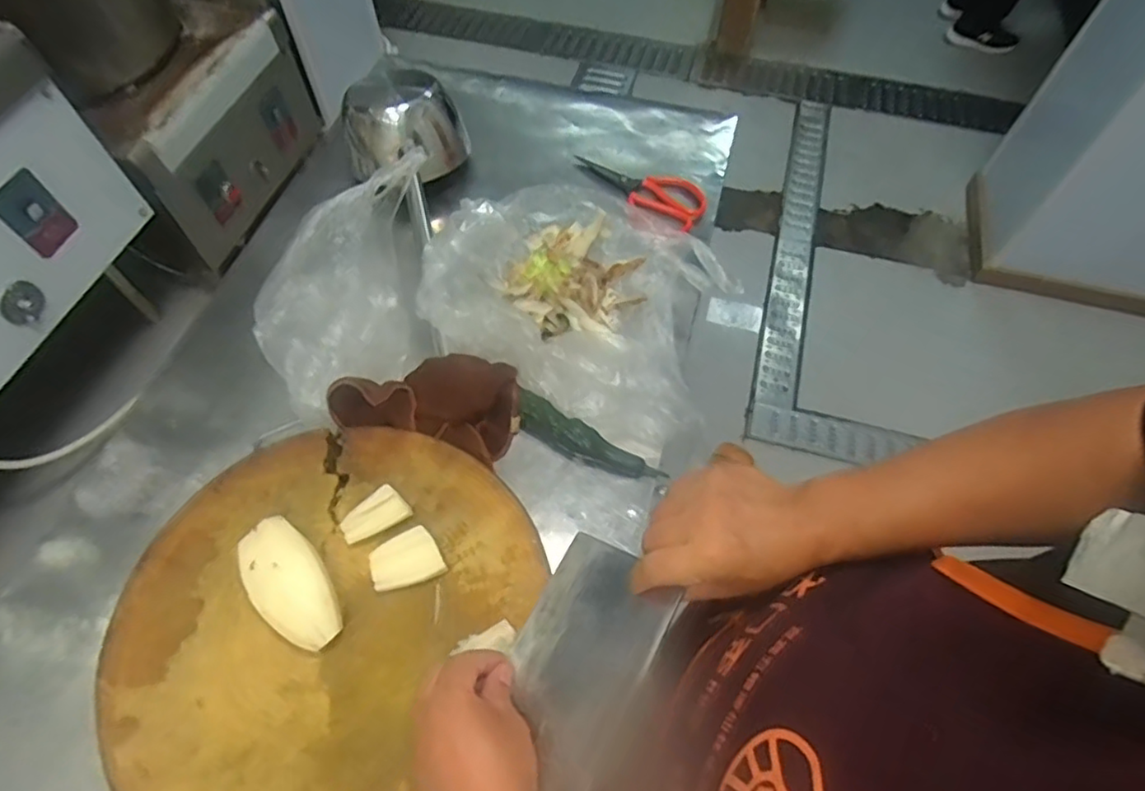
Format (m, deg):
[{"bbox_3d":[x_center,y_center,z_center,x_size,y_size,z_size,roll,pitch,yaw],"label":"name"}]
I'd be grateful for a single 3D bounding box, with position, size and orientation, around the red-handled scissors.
[{"bbox_3d":[0.099,-0.298,0.881,0.192,0.016,0.078,34,65,17],"label":"red-handled scissors"}]

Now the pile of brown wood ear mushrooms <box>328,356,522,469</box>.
[{"bbox_3d":[-0.152,0.007,0.670,0.185,0.065,0.109,11,61,6],"label":"pile of brown wood ear mushrooms"}]

